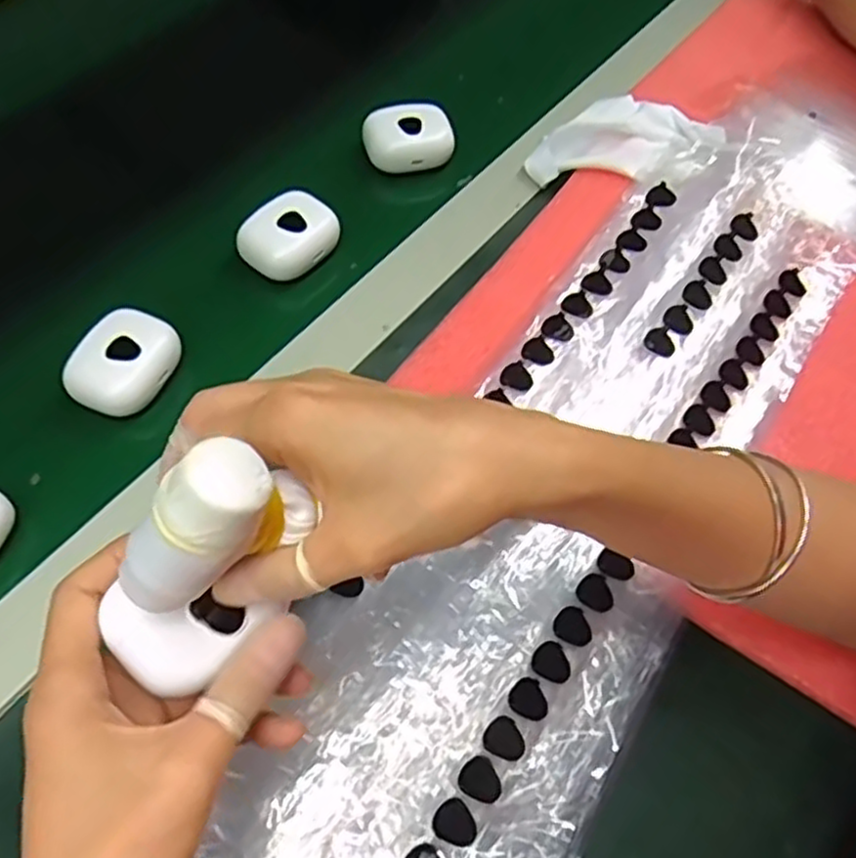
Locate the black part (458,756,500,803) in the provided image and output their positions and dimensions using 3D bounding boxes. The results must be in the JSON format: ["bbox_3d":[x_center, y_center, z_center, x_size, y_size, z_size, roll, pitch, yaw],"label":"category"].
[{"bbox_3d":[0.022,0.144,0.302,0.018,0.004,0.015,27,62,13],"label":"black part"}]

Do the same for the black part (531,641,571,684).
[{"bbox_3d":[0.055,0.103,0.324,0.017,0.004,0.016,1,59,-2],"label":"black part"}]

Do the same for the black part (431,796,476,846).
[{"bbox_3d":[0.011,0.159,0.295,0.018,0.004,0.015,36,64,17],"label":"black part"}]

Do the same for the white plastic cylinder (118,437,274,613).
[{"bbox_3d":[-0.064,0.030,0.197,0.024,0.053,0.023,50,31,20],"label":"white plastic cylinder"}]

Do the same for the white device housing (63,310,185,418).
[{"bbox_3d":[-0.161,-0.037,0.391,0.045,0.019,0.057,21,60,9],"label":"white device housing"}]

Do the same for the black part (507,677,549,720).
[{"bbox_3d":[0.044,0.117,0.317,0.017,0.004,0.016,1,59,-2],"label":"black part"}]

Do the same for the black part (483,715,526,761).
[{"bbox_3d":[0.033,0.131,0.309,0.018,0.004,0.015,37,64,17],"label":"black part"}]

